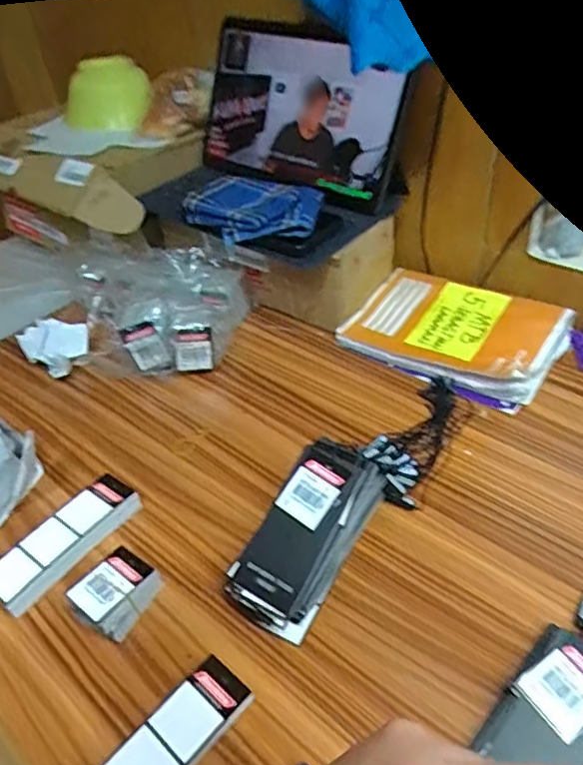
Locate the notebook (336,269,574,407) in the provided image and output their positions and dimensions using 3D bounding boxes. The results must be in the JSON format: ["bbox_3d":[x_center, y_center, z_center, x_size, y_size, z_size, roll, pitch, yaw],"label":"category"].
[{"bbox_3d":[0.169,-0.056,0.622,0.202,0.024,0.134,22,48,28],"label":"notebook"}]

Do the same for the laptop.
[{"bbox_3d":[-0.035,-0.252,0.636,0.259,0.142,0.168,29,52,34],"label":"laptop"}]

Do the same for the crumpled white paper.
[{"bbox_3d":[-0.250,-0.041,0.639,0.057,0.043,0.055,22,48,29],"label":"crumpled white paper"}]

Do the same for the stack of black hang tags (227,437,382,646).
[{"bbox_3d":[0.009,0.106,0.422,0.056,0.075,0.123,21,48,28],"label":"stack of black hang tags"}]

